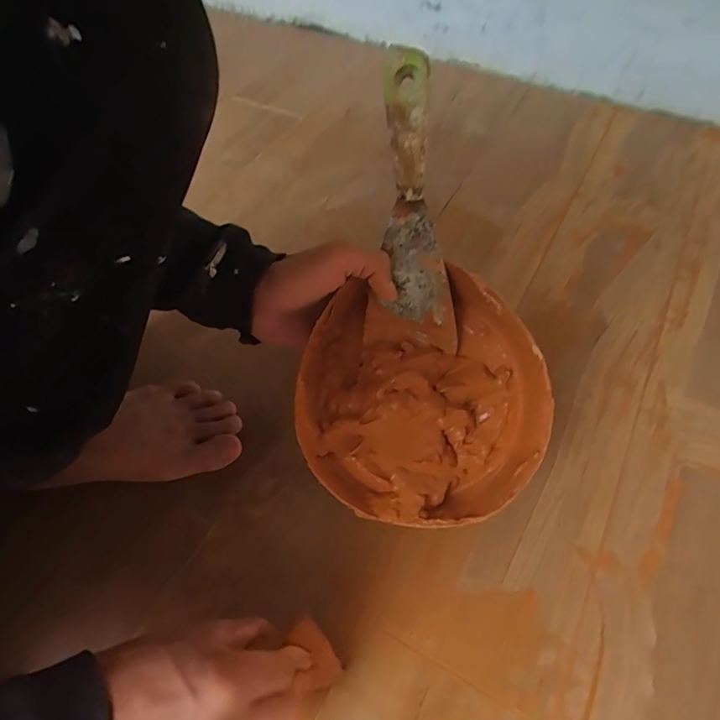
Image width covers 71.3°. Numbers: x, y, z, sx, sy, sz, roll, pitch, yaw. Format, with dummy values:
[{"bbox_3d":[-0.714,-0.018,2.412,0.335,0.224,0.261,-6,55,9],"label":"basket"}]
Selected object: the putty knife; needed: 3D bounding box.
[{"bbox_3d":[0.033,-0.099,0.352,0.064,0.194,0.022,-6,25,-3],"label":"putty knife"}]

